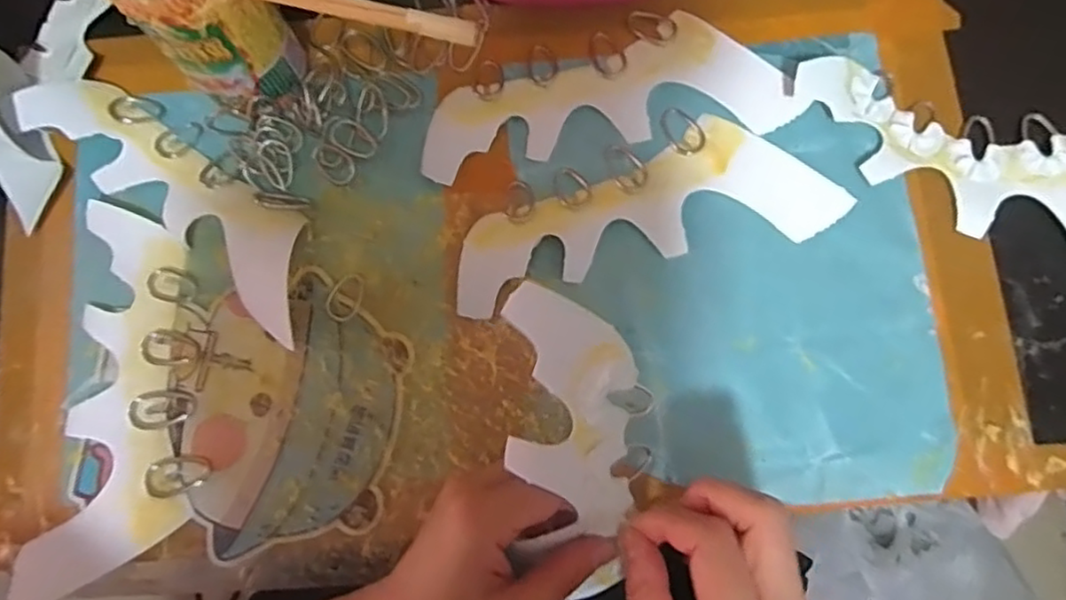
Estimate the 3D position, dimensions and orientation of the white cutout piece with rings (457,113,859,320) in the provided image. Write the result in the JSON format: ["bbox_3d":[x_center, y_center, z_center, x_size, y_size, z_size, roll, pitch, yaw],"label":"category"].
[{"bbox_3d":[0.062,-0.051,0.387,0.222,0.013,0.078,-17,79,-3],"label":"white cutout piece with rings"}]

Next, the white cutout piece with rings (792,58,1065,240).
[{"bbox_3d":[0.258,-0.080,0.384,0.223,0.019,0.076,26,80,6],"label":"white cutout piece with rings"}]

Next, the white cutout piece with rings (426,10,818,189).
[{"bbox_3d":[0.042,-0.122,0.402,0.218,0.007,0.076,-12,79,-2],"label":"white cutout piece with rings"}]

